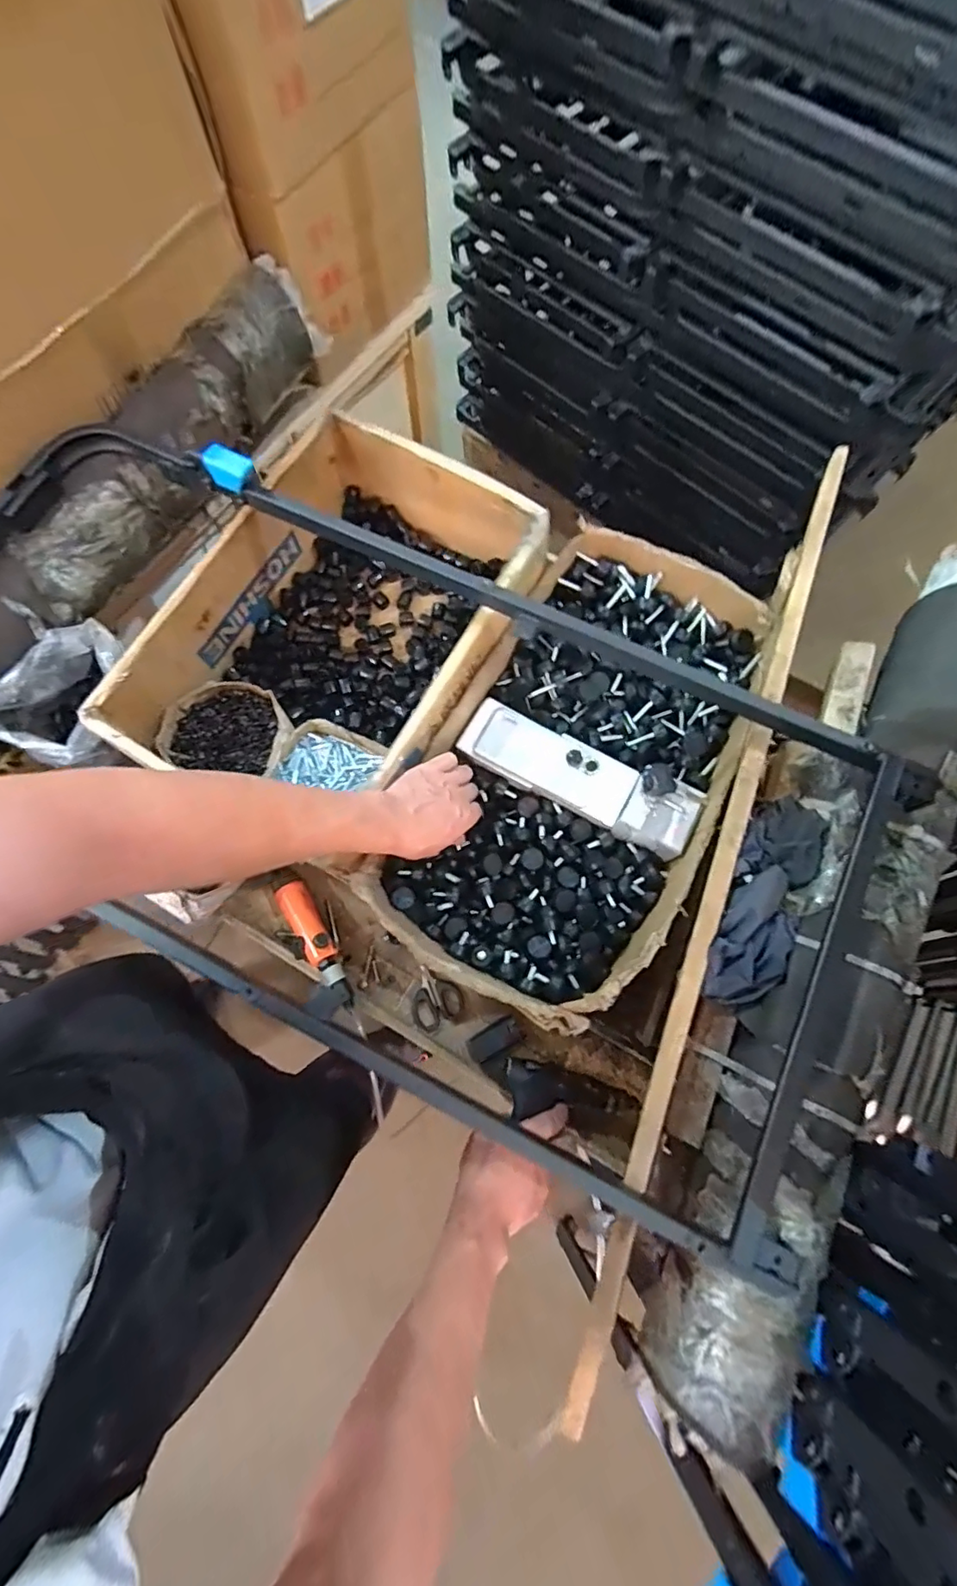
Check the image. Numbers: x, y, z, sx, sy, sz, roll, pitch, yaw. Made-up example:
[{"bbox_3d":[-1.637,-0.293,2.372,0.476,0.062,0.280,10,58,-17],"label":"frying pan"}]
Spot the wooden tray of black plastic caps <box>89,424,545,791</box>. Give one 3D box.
[{"bbox_3d":[-0.171,-0.202,0.733,0.363,0.168,0.522,28,77,9],"label":"wooden tray of black plastic caps"}]

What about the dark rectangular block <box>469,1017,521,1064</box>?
[{"bbox_3d":[0.023,0.330,0.727,0.071,0.009,0.034,-27,75,-6],"label":"dark rectangular block"}]

